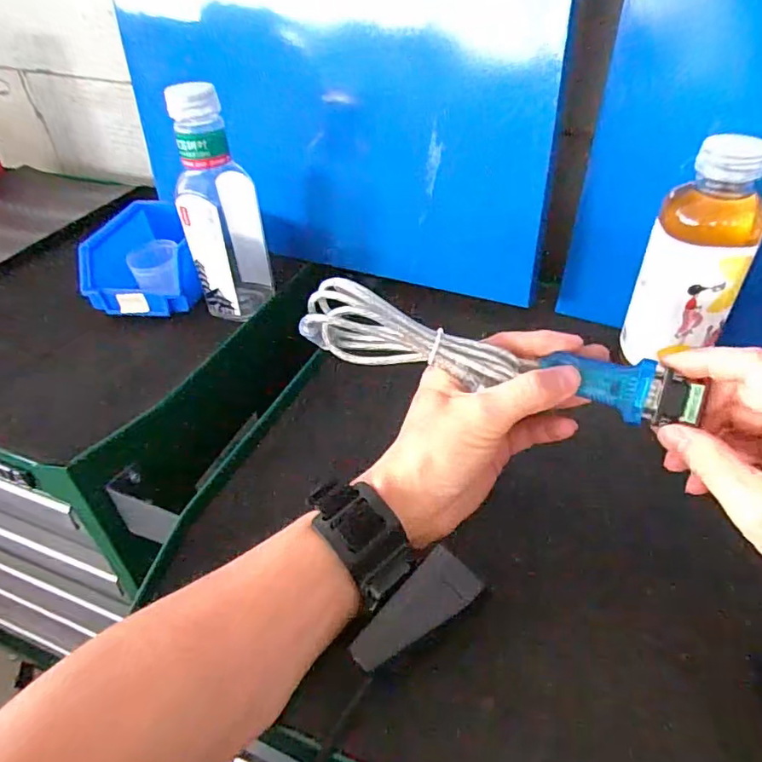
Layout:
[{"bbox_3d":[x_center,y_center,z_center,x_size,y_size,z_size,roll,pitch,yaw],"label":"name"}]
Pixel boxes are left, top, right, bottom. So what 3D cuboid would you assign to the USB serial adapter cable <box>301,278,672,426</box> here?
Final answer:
[{"bbox_3d":[0.052,-0.015,0.309,0.201,0.049,0.030,13,43,11],"label":"USB serial adapter cable"}]

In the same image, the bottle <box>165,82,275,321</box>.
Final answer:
[{"bbox_3d":[-0.147,-0.161,0.507,0.067,0.198,0.080,-9,41,-8],"label":"bottle"}]

